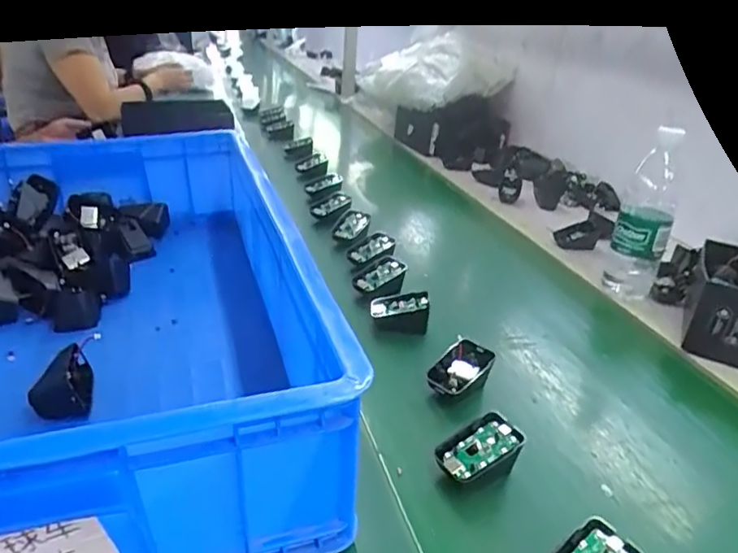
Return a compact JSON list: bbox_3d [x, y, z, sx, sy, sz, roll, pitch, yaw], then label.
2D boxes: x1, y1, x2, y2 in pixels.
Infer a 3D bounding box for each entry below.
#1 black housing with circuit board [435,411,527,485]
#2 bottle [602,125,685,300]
[{"bbox_3d":[0.090,0.151,0.491,0.067,0.047,0.040,-11,33,-24],"label":"black housing with circuit board"},{"bbox_3d":[0.365,-0.071,0.781,0.067,0.224,0.077,17,32,23],"label":"bottle"}]

